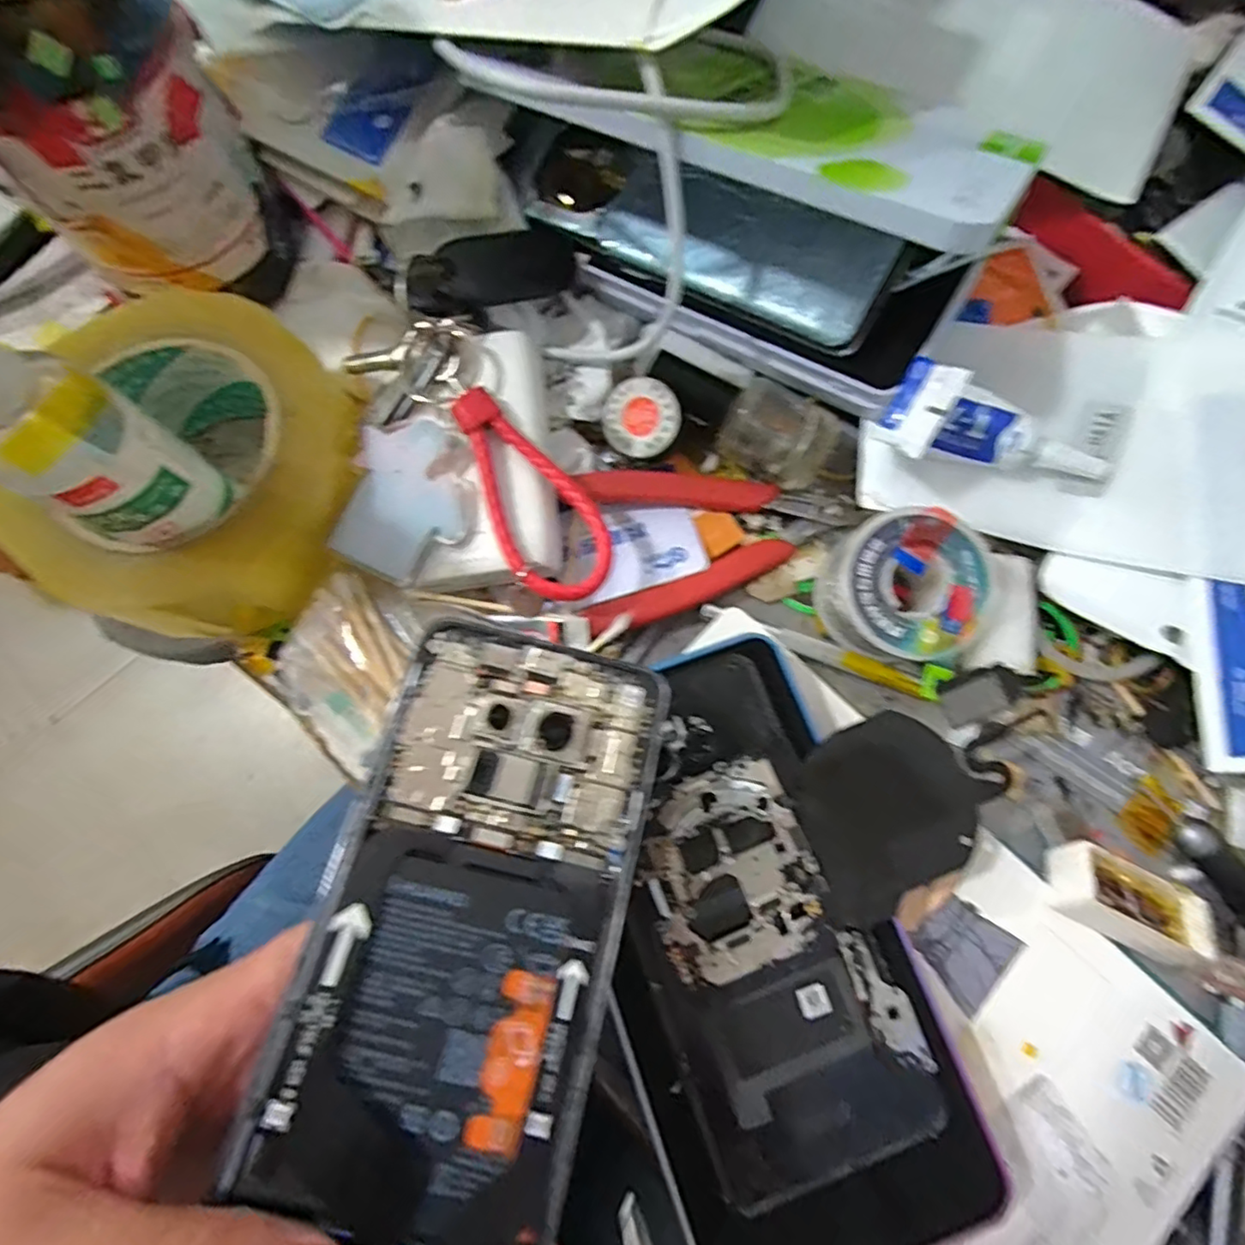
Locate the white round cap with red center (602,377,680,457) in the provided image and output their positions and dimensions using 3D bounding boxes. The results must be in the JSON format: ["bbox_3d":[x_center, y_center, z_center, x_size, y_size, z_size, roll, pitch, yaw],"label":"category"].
[{"bbox_3d":[0.008,-0.082,0.243,0.030,0.009,0.030,3,102,16],"label":"white round cap with red center"}]

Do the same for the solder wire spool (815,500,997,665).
[{"bbox_3d":[0.104,-0.013,0.226,0.054,0.032,0.051,0,77,-1],"label":"solder wire spool"}]

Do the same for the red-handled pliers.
[{"bbox_3d":[0.033,-0.038,0.242,0.106,0.012,0.065,-14,78,-4],"label":"red-handled pliers"}]

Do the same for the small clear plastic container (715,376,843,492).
[{"bbox_3d":[0.063,-0.075,0.243,0.041,0.026,0.031,29,78,6],"label":"small clear plastic container"}]

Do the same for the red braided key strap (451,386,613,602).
[{"bbox_3d":[-0.036,-0.047,0.222,0.037,0.014,0.084,-33,80,-8],"label":"red braided key strap"}]

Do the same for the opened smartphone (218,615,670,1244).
[{"bbox_3d":[-0.038,0.078,0.153,0.075,0.009,0.158,10,68,1],"label":"opened smartphone"}]

